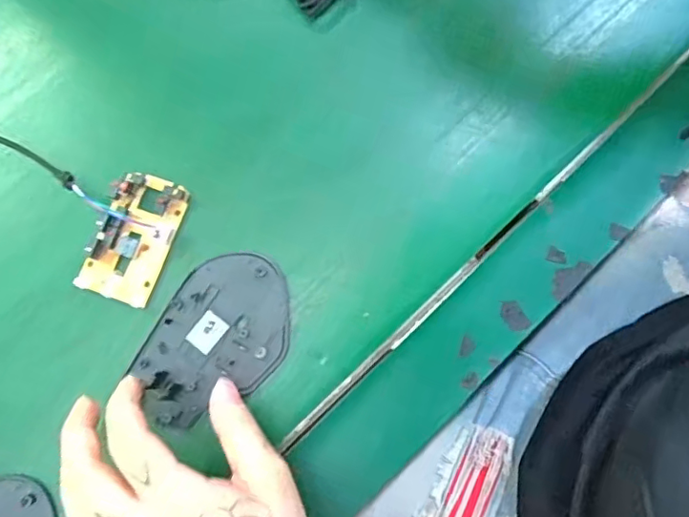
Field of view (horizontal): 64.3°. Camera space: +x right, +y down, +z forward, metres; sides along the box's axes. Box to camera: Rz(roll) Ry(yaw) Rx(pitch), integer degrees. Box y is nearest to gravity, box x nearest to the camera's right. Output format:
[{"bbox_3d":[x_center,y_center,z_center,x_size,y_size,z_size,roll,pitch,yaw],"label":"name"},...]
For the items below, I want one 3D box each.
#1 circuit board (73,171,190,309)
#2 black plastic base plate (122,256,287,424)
[{"bbox_3d":[-0.128,-0.014,0.335,0.045,0.016,0.078,20,79,6],"label":"circuit board"},{"bbox_3d":[-0.075,0.048,0.325,0.072,0.007,0.107,30,80,7],"label":"black plastic base plate"}]

